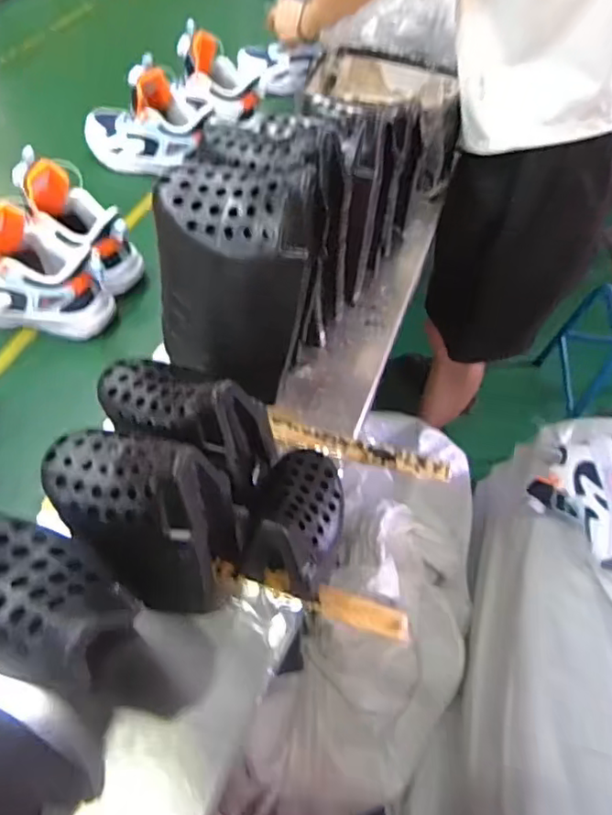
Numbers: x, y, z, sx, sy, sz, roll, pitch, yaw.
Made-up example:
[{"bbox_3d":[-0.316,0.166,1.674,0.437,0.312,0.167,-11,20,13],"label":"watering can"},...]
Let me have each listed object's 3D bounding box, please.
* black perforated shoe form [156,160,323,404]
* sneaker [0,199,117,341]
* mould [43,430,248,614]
[{"bbox_3d":[-0.065,-0.105,0.522,0.145,0.207,0.067,16,54,10],"label":"black perforated shoe form"},{"bbox_3d":[-0.326,-0.158,0.664,0.203,0.120,0.086,10,53,6],"label":"sneaker"},{"bbox_3d":[-0.120,0.074,0.436,0.129,0.148,0.075,20,55,13],"label":"mould"}]

